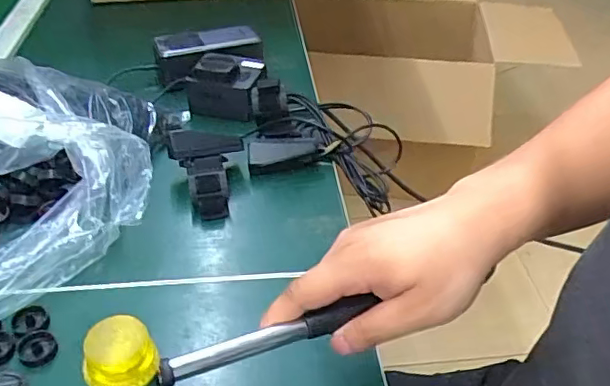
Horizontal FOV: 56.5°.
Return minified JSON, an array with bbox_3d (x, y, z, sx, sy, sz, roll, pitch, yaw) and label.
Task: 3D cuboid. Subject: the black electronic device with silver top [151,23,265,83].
[{"bbox_3d":[-0.117,-0.172,0.692,0.126,0.046,0.055,-12,42,-20],"label":"black electronic device with silver top"}]

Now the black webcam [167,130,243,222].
[{"bbox_3d":[-0.091,-0.020,0.534,0.069,0.045,0.084,-5,40,-12],"label":"black webcam"}]

